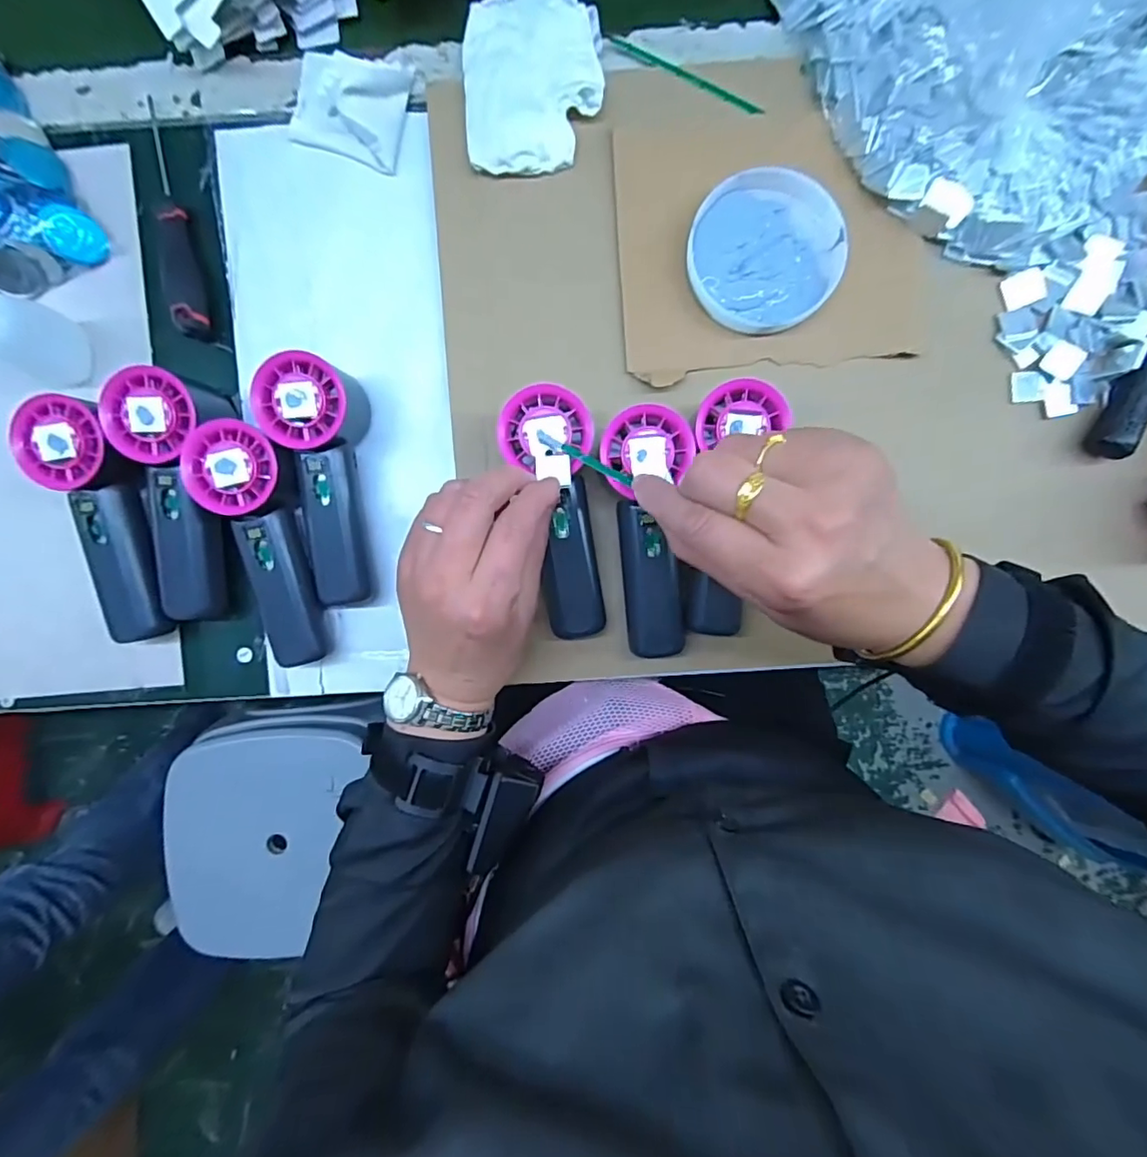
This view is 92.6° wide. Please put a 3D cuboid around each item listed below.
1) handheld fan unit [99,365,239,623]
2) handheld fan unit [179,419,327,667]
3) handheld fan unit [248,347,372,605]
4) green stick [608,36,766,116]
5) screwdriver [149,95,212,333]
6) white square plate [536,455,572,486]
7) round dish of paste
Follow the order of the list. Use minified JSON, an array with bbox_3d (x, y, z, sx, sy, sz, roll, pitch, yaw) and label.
[{"bbox_3d":[-0.255,-0.053,0.363,0.048,0.049,0.157,-2,104,1],"label":"handheld fan unit"},{"bbox_3d":[-0.199,-0.019,0.359,0.057,0.055,0.152,-9,91,1],"label":"handheld fan unit"},{"bbox_3d":[-0.164,-0.060,0.357,0.056,0.055,0.153,0,91,1],"label":"handheld fan unit"},{"bbox_3d":[0.078,-0.342,0.373,0.112,0.006,0.009,25,92,1],"label":"green stick"},{"bbox_3d":[-0.274,-0.244,0.369,0.024,0.021,0.158,-13,91,2],"label":"screwdriver"},{"bbox_3d":[-0.012,-0.066,0.328,0.021,0.004,0.023,2,56,-6],"label":"white square plate"},{"bbox_3d":[0.127,-0.215,0.365,0.100,0.017,0.096,0,91,1],"label":"round dish of paste"}]

